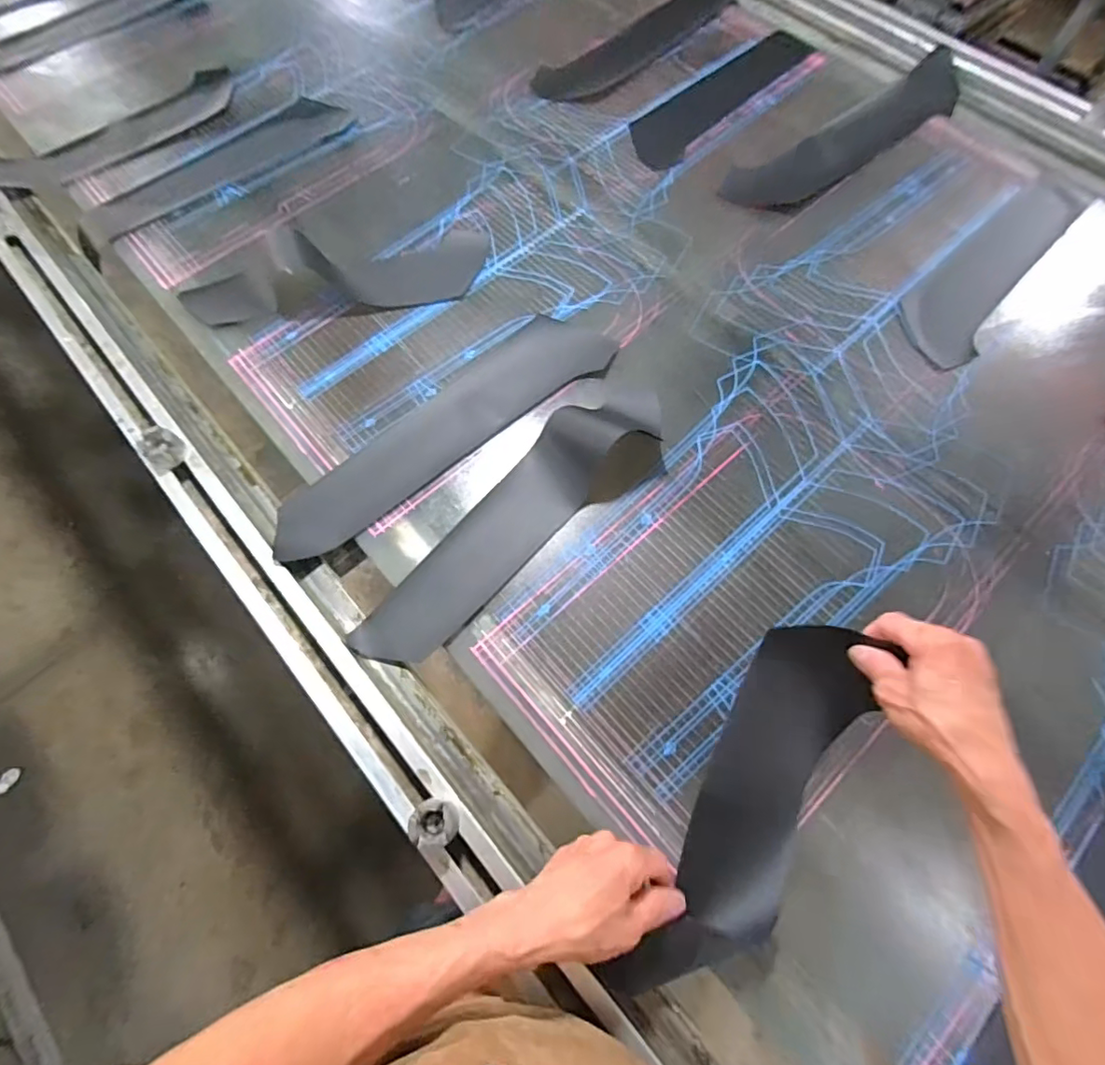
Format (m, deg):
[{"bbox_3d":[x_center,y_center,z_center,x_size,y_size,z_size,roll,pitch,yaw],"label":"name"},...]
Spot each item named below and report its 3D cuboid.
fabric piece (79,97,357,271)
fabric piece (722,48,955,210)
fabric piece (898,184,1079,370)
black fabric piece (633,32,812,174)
[{"bbox_3d":[-0.510,-0.547,0.817,0.436,0.004,0.107,-40,75,-14],"label":"fabric piece"},{"bbox_3d":[0.474,-0.622,0.836,0.496,0.025,0.100,-34,74,-12],"label":"fabric piece"},{"bbox_3d":[0.610,-0.380,0.752,0.108,0.015,0.398,40,75,9],"label":"fabric piece"},{"bbox_3d":[0.278,-0.727,0.891,0.104,0.007,0.425,41,74,13],"label":"black fabric piece"}]

